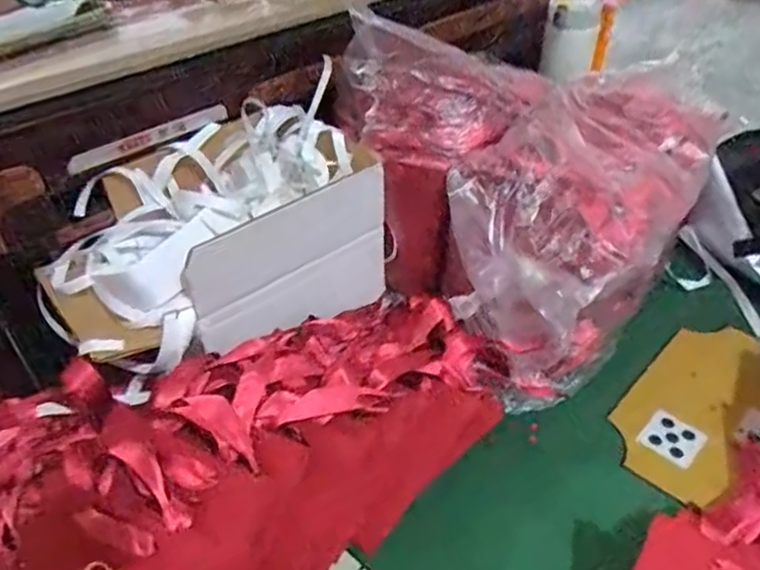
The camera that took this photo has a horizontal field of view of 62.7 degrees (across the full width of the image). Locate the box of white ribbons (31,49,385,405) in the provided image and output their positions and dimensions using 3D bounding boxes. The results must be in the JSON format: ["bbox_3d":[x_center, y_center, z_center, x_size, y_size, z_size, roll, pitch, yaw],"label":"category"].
[{"bbox_3d":[-0.141,-0.037,0.546,0.275,0.133,0.151,-29,48,-29],"label":"box of white ribbons"}]

